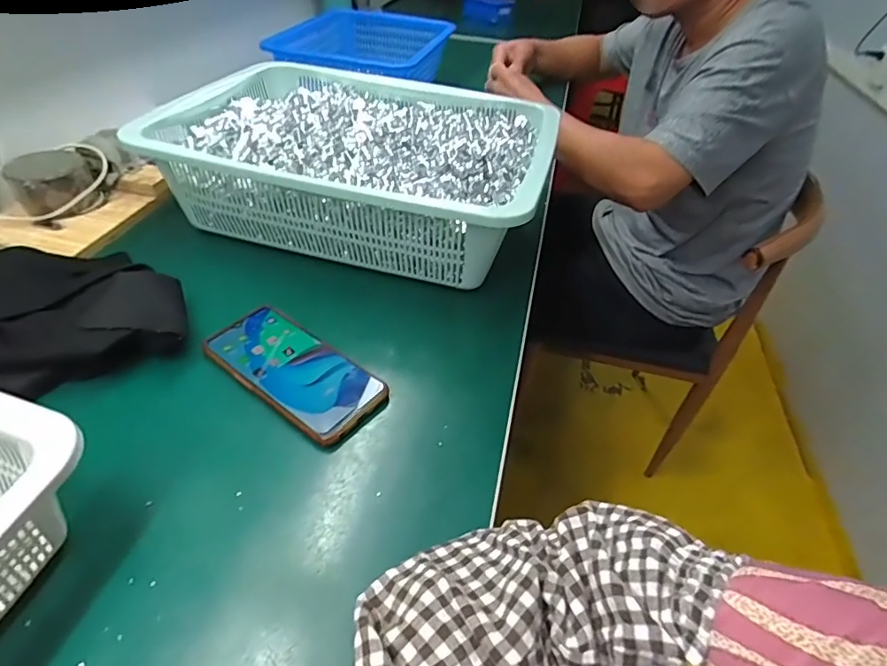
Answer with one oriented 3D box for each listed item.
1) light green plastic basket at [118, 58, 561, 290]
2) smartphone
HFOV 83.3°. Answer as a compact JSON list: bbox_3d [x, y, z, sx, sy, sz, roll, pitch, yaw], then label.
[{"bbox_3d":[-0.092,-0.222,0.626,0.425,0.108,0.343,13,43,9],"label":"light green plastic basket"},{"bbox_3d":[-0.130,0.031,0.433,0.162,0.013,0.075,30,48,25],"label":"smartphone"}]

